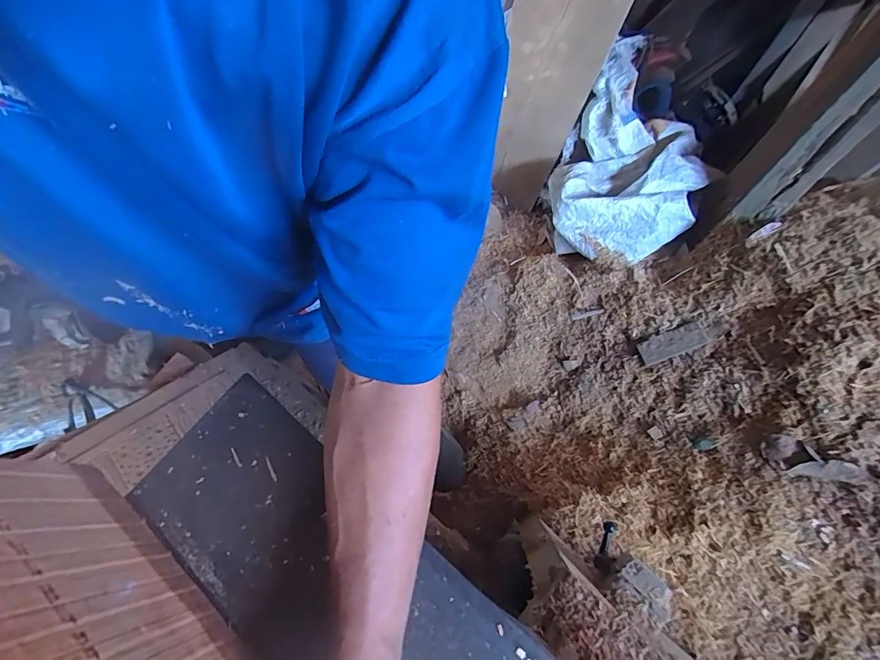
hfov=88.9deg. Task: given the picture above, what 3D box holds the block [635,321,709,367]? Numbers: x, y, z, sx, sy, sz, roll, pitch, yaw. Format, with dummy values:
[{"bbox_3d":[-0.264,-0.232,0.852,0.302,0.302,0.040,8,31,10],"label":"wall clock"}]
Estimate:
[{"bbox_3d":[0.486,0.029,0.943,0.126,0.022,0.055,-26,66,22],"label":"block"}]

